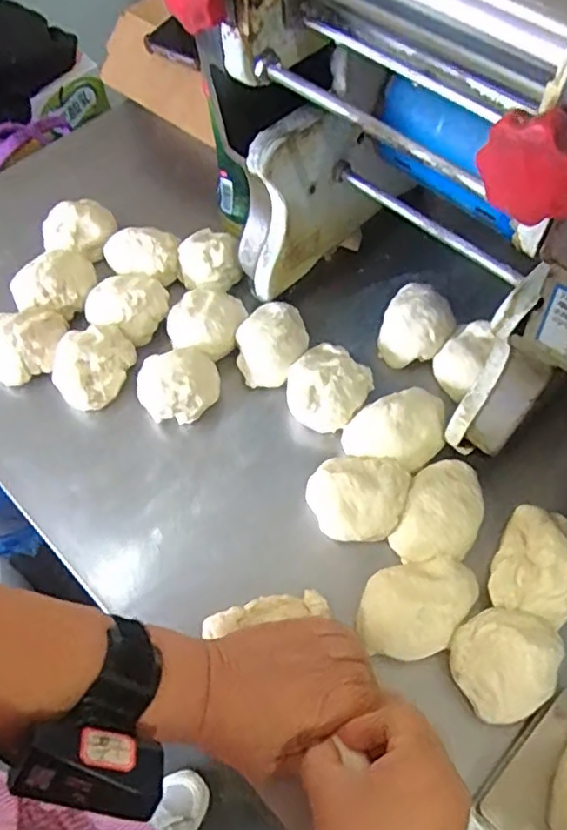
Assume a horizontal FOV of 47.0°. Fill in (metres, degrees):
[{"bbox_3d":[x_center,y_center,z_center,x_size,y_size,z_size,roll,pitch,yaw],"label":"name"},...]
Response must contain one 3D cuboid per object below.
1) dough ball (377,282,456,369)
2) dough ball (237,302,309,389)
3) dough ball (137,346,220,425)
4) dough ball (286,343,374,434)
[{"bbox_3d":[0.120,-0.082,0.579,0.058,0.037,0.076,21,63,13],"label":"dough ball"},{"bbox_3d":[-0.010,-0.062,0.580,0.062,0.043,0.077,-3,60,0],"label":"dough ball"},{"bbox_3d":[-0.090,-0.025,0.558,0.069,0.049,0.061,-11,61,-5],"label":"dough ball"},{"bbox_3d":[0.037,-0.021,0.558,0.066,0.038,0.071,-1,60,1],"label":"dough ball"}]

